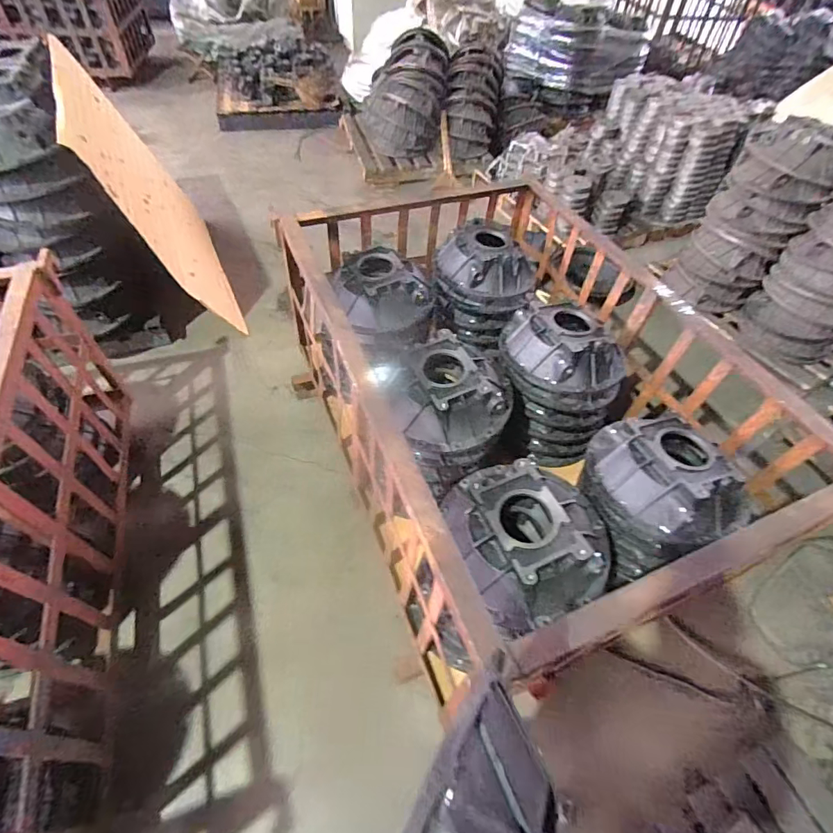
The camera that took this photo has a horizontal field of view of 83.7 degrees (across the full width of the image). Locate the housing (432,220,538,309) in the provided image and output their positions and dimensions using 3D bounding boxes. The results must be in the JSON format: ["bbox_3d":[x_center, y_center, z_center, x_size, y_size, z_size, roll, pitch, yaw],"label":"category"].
[{"bbox_3d":[0.278,-0.594,1.761,0.359,0.208,0.325,-36,62,-27],"label":"housing"}]

